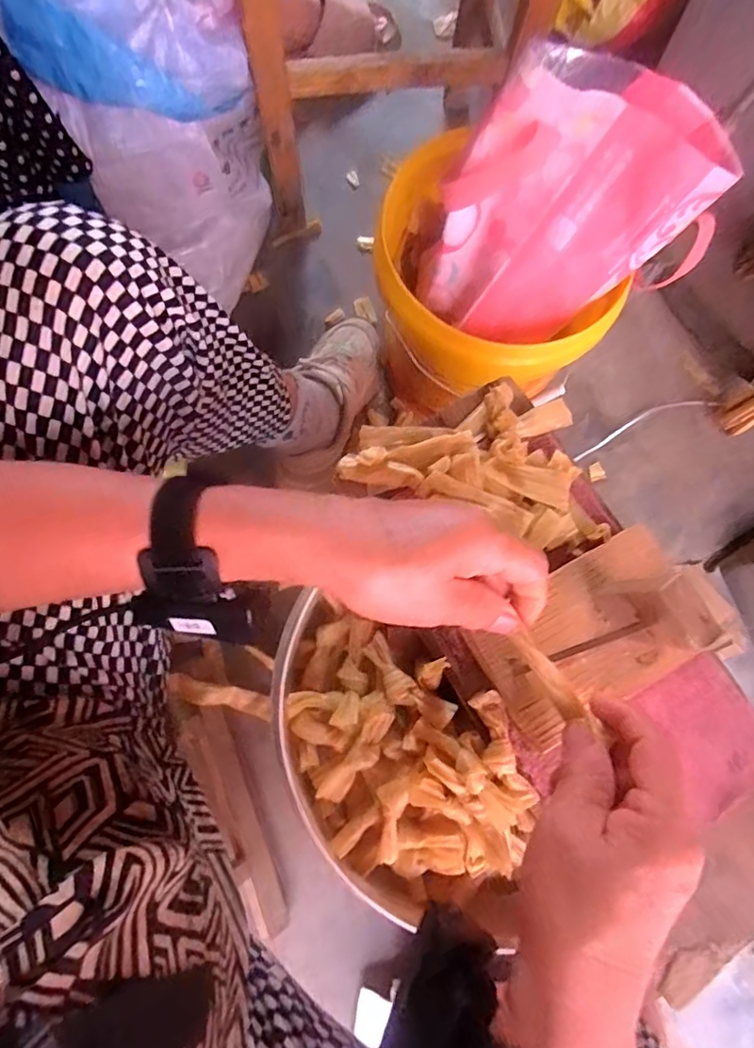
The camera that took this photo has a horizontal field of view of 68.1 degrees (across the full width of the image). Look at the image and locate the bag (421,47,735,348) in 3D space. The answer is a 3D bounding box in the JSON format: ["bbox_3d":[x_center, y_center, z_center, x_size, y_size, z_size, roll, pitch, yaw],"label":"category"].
[{"bbox_3d":[0.182,-0.277,0.501,0.257,0.190,0.122,-12,77,-5],"label":"bag"}]

